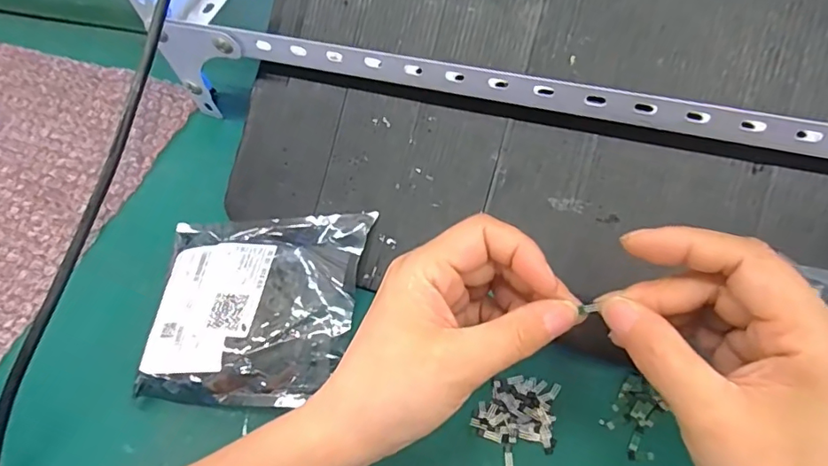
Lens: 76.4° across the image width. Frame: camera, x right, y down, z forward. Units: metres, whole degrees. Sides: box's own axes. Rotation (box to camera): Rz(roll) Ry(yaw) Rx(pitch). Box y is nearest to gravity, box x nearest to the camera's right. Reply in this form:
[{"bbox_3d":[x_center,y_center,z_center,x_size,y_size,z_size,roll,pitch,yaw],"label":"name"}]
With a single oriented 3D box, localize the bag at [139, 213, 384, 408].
[{"bbox_3d":[-0.093,0.042,0.312,0.117,0.032,0.113,2,59,8],"label":"bag"}]

